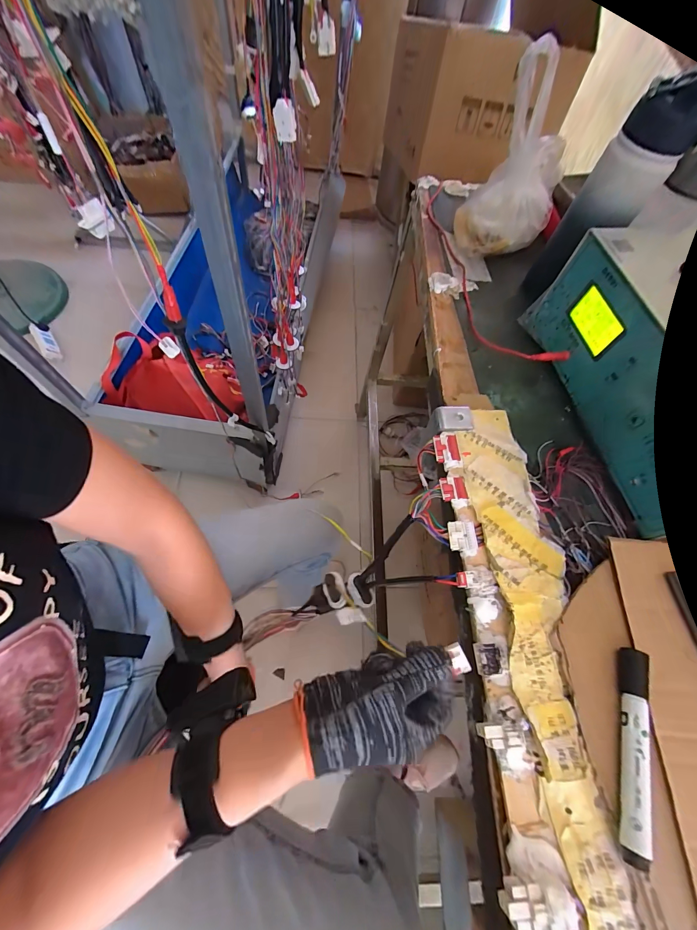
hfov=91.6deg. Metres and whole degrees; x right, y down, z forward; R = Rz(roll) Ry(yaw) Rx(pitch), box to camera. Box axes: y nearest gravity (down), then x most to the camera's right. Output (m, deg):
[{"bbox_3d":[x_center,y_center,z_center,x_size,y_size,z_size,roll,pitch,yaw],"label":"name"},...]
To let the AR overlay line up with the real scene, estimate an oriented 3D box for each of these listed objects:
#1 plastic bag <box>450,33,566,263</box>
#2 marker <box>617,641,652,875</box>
[{"bbox_3d":[0.249,-0.432,0.488,0.131,0.194,0.157,21,64,4],"label":"plastic bag"},{"bbox_3d":[0.210,0.207,0.251,0.015,0.020,0.130,22,64,4],"label":"marker"}]

